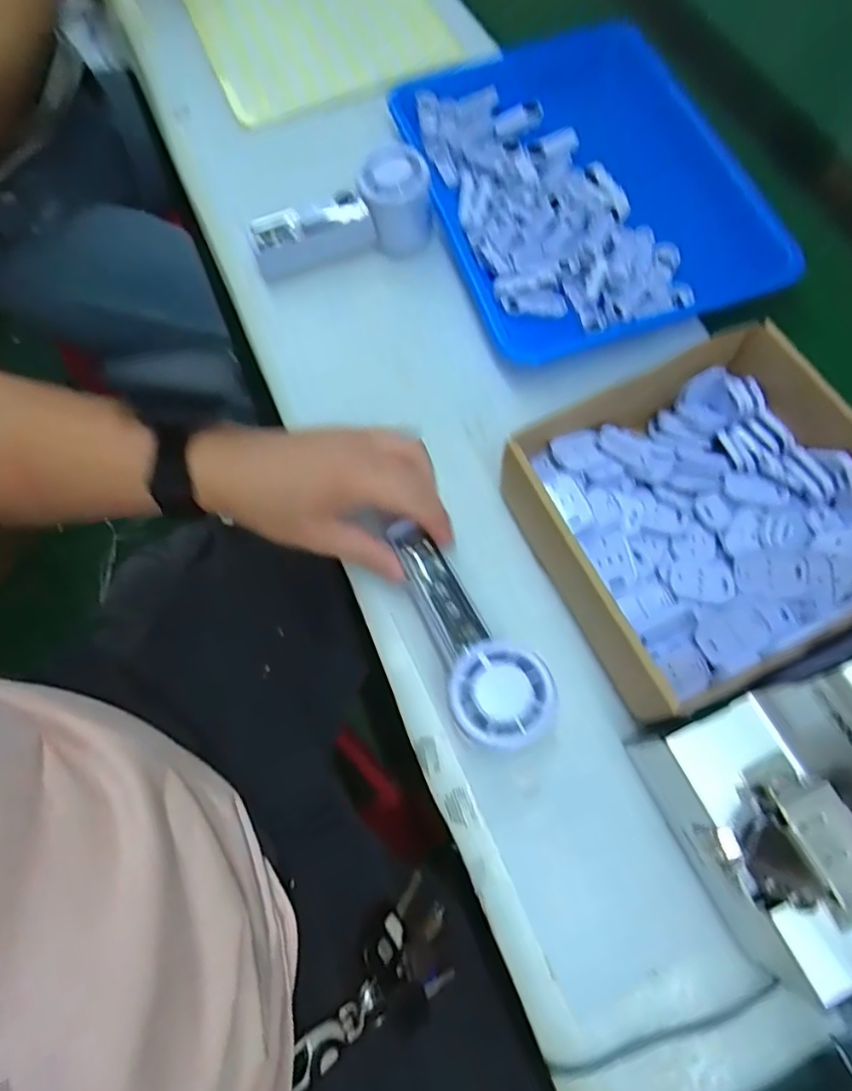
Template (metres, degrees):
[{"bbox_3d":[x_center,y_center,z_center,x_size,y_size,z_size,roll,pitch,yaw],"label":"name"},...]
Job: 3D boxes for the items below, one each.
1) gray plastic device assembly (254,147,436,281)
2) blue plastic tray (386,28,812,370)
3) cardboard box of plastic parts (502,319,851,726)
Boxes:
[{"bbox_3d":[-0.070,-0.269,0.479,0.147,0.069,0.041,-14,69,-3],"label":"gray plastic device assembly"},{"bbox_3d":[0.134,-0.316,0.506,0.256,0.033,0.332,-14,69,-3],"label":"blue plastic tray"},{"bbox_3d":[0.182,-0.020,0.369,0.215,0.059,0.189,-26,70,-7],"label":"cardboard box of plastic parts"}]

